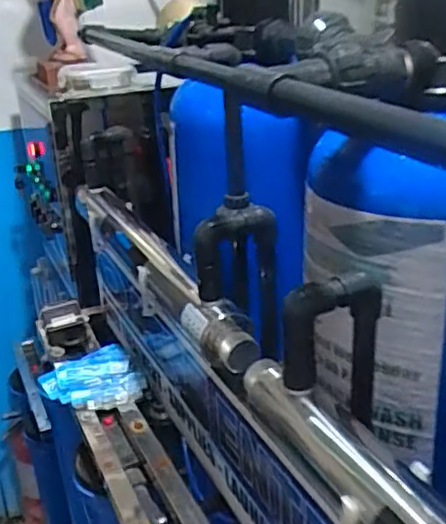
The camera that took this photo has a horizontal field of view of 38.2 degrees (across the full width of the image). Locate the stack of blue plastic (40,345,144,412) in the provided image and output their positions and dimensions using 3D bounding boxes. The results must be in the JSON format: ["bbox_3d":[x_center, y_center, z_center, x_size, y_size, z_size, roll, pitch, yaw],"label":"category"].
[{"bbox_3d":[-0.198,0.175,0.950,0.132,0.028,0.138,-10,25,-17],"label":"stack of blue plastic"}]

